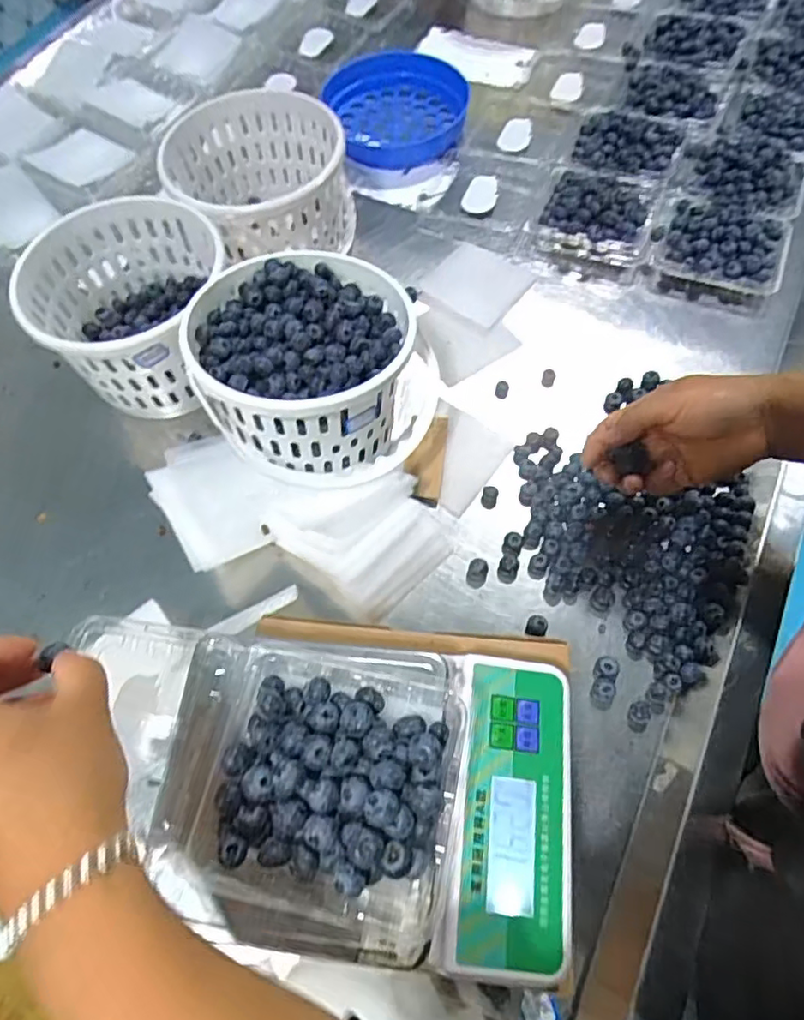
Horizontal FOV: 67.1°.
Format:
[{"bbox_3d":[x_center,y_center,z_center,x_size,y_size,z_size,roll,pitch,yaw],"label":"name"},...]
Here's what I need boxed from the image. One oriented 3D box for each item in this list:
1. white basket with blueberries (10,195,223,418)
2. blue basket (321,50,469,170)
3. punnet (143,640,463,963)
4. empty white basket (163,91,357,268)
[{"bbox_3d":[-0.243,-0.186,0.565,0.172,0.110,0.173,-7,65,0],"label":"white basket with blueberries"},{"bbox_3d":[-0.001,-0.499,0.756,0.161,0.041,0.177,-1,65,2],"label":"blue basket"},{"bbox_3d":[-0.052,0.137,0.311,0.157,0.047,0.155,8,66,7],"label":"punnet"},{"bbox_3d":[-0.144,-0.330,0.634,0.174,0.115,0.185,0,65,3],"label":"empty white basket"}]

